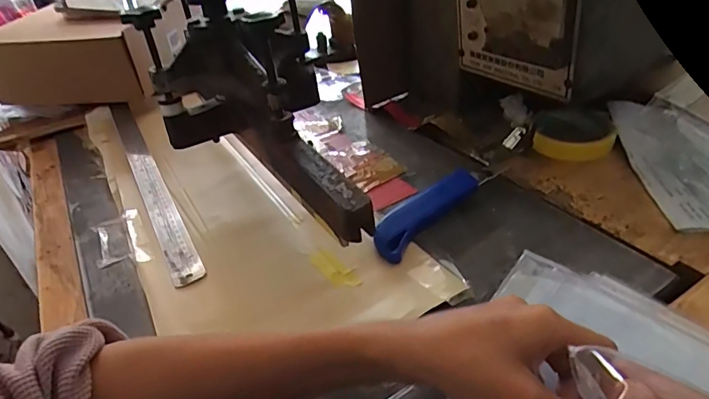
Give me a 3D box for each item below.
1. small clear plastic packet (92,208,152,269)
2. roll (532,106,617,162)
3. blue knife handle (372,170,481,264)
[{"bbox_3d":[-0.232,0.036,0.465,0.044,0.009,0.094,-23,38,-21],"label":"small clear plastic packet"},{"bbox_3d":[0.244,-0.076,0.527,0.081,0.024,0.077,5,37,16],"label":"roll"},{"bbox_3d":[0.067,0.011,0.433,0.125,0.026,0.033,-30,41,-29],"label":"blue knife handle"}]

